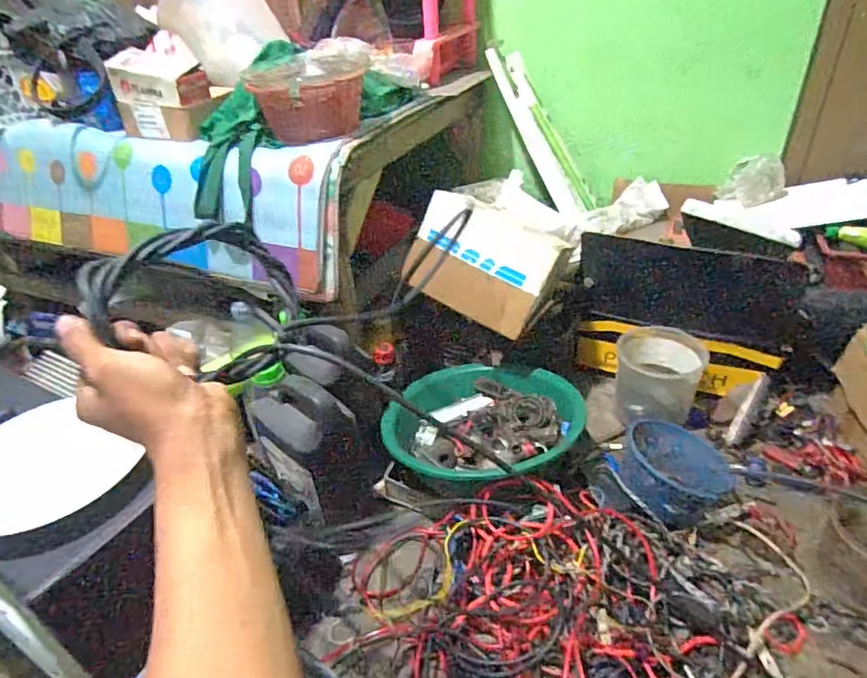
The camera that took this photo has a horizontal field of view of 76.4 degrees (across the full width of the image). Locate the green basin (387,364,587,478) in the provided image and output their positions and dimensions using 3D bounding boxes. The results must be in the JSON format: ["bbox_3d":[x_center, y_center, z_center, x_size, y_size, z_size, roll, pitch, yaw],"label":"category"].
[{"bbox_3d":[0.095,0.150,1.033,0.349,0.090,0.310,15,39,26],"label":"green basin"}]

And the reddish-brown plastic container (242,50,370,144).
[{"bbox_3d":[-0.210,-0.416,0.944,0.183,0.107,0.189,-14,35,-14],"label":"reddish-brown plastic container"}]

